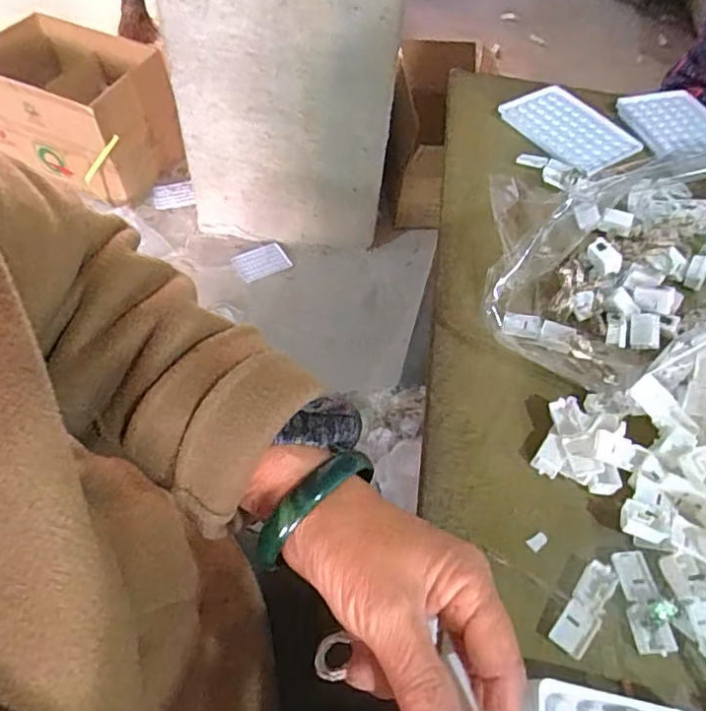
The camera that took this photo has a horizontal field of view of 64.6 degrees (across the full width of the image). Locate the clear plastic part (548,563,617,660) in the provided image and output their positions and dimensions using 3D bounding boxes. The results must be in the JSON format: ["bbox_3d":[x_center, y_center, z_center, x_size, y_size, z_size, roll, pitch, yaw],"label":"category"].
[{"bbox_3d":[0.136,0.146,0.325,0.019,0.004,0.057,34,61,21],"label":"clear plastic part"}]

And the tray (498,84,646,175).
[{"bbox_3d":[0.226,-0.235,0.585,0.087,0.018,0.126,-29,60,-19],"label":"tray"}]

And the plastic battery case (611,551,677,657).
[{"bbox_3d":[0.172,0.144,0.328,0.024,0.009,0.055,-3,54,-3],"label":"plastic battery case"}]

